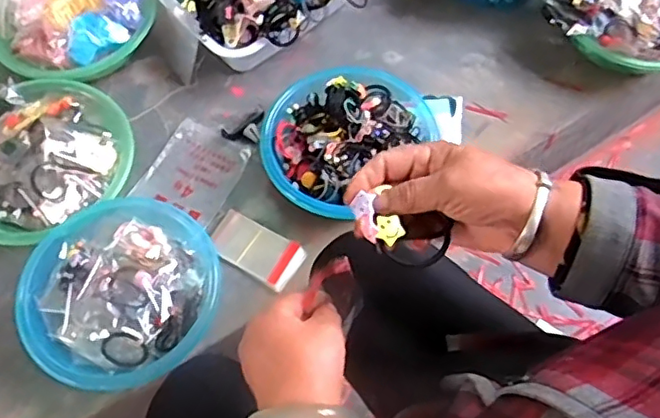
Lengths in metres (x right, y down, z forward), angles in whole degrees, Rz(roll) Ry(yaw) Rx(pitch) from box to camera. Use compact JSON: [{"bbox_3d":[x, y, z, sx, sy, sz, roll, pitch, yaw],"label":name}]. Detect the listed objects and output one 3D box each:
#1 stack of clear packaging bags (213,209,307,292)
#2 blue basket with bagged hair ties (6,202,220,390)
[{"bbox_3d":[-0.095,0.050,0.773,0.126,0.016,0.068,31,68,15],"label":"stack of clear packaging bags"},{"bbox_3d":[-0.245,0.102,0.713,0.210,0.079,0.225,35,69,17],"label":"blue basket with bagged hair ties"}]

